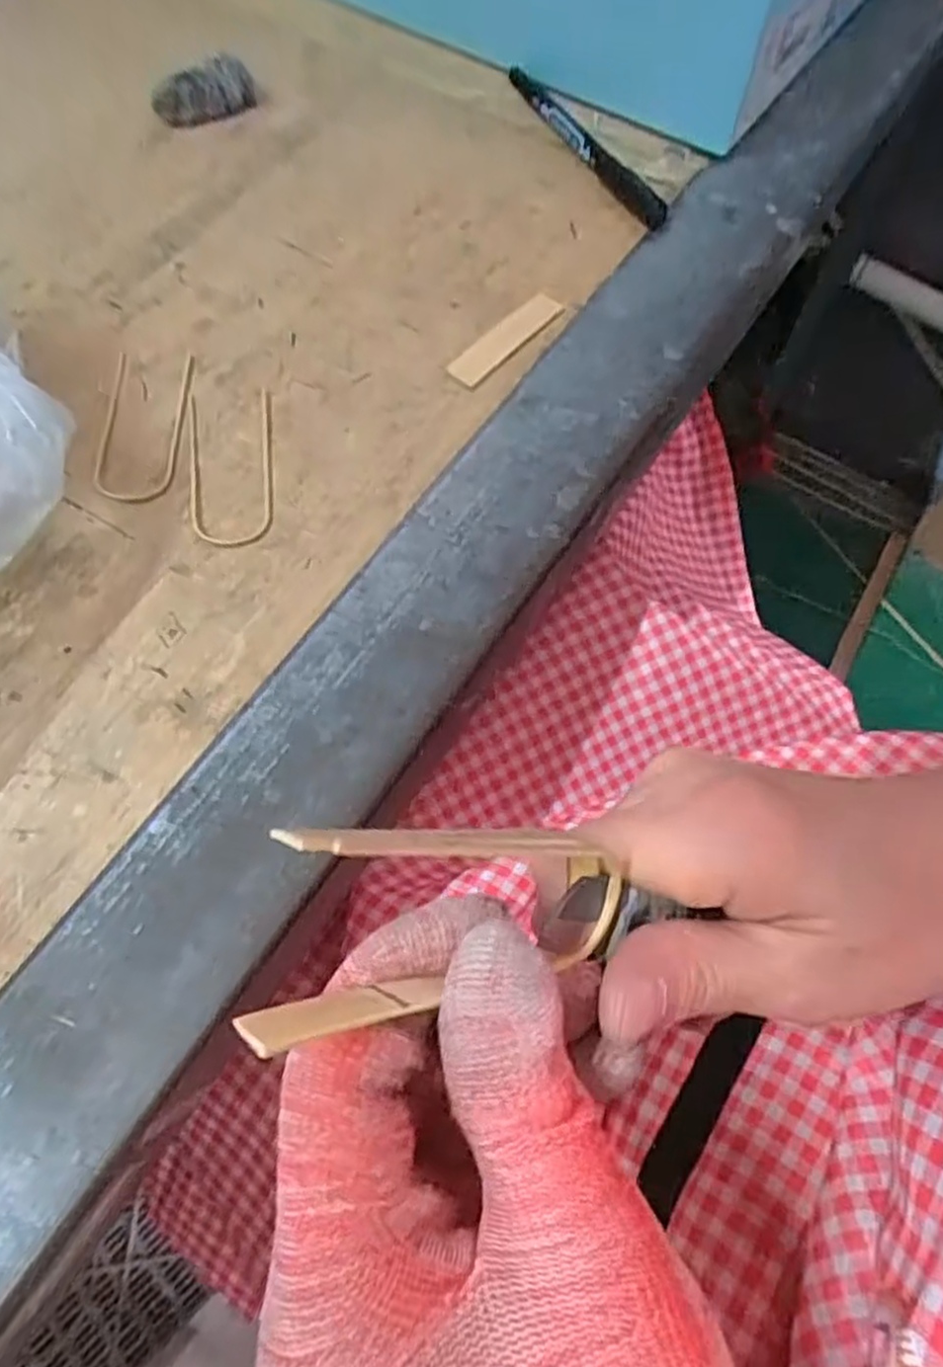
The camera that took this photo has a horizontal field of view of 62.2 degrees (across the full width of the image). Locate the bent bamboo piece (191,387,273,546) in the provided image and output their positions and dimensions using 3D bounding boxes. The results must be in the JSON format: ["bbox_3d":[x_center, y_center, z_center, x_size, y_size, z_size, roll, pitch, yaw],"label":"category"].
[{"bbox_3d":[-0.093,-0.086,0.304,0.031,0.004,0.073,-7,66,-5],"label":"bent bamboo piece"}]

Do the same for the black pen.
[{"bbox_3d":[0.054,-0.268,0.384,0.011,0.012,0.127,-27,69,-13],"label":"black pen"}]

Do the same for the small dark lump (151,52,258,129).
[{"bbox_3d":[-0.130,-0.289,0.382,0.048,0.018,0.018,-38,72,-17],"label":"small dark lump"}]

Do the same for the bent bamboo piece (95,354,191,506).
[{"bbox_3d":[-0.130,-0.104,0.310,0.030,0.004,0.074,-1,65,-2],"label":"bent bamboo piece"}]

